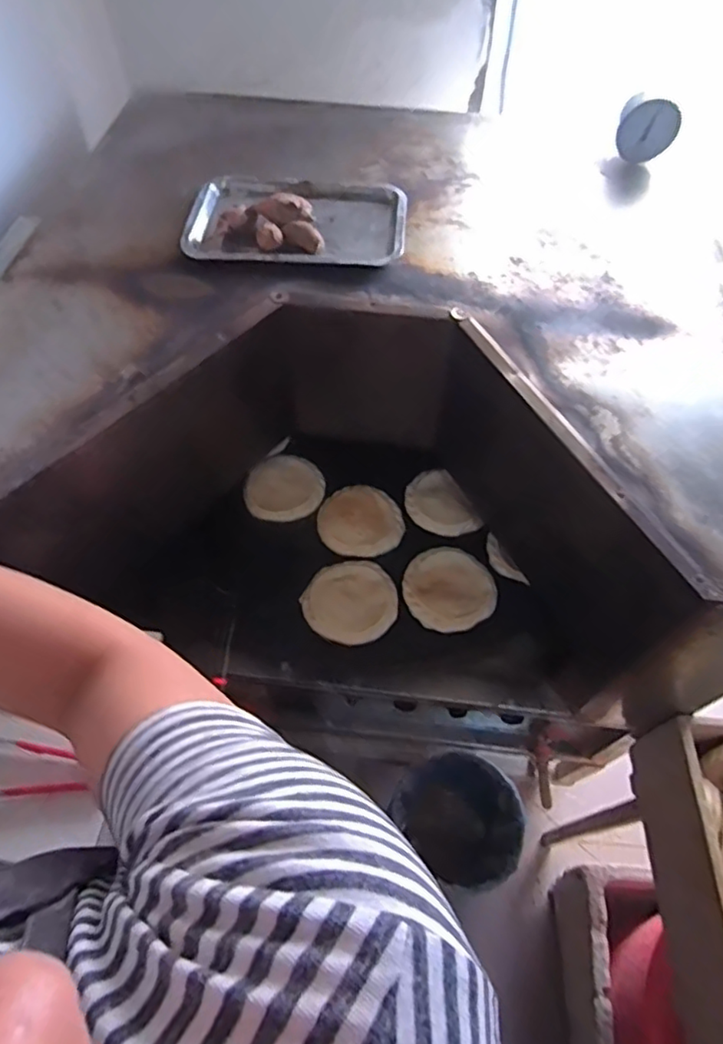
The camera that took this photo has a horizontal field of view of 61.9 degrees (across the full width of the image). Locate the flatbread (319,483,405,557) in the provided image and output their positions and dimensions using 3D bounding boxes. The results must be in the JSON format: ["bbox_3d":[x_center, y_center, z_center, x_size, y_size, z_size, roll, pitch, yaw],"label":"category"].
[{"bbox_3d":[-0.001,-0.006,0.960,0.130,0.018,0.126,0,58,-1],"label":"flatbread"}]

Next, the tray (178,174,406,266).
[{"bbox_3d":[-0.093,-0.445,0.875,0.313,0.040,0.213,0,58,0],"label":"tray"}]

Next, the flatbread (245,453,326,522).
[{"bbox_3d":[-0.124,-0.061,1.000,0.120,0.028,0.134,6,58,3],"label":"flatbread"}]

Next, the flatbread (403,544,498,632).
[{"bbox_3d":[0.127,0.096,0.898,0.124,0.020,0.136,0,58,-1],"label":"flatbread"}]

